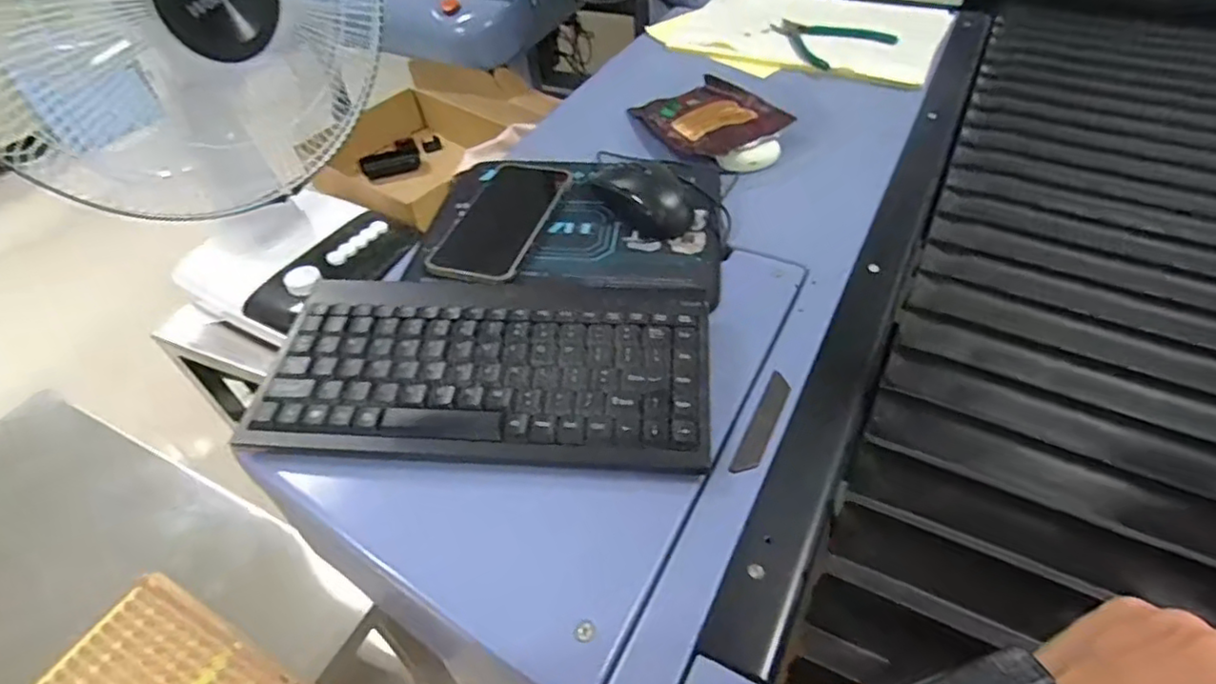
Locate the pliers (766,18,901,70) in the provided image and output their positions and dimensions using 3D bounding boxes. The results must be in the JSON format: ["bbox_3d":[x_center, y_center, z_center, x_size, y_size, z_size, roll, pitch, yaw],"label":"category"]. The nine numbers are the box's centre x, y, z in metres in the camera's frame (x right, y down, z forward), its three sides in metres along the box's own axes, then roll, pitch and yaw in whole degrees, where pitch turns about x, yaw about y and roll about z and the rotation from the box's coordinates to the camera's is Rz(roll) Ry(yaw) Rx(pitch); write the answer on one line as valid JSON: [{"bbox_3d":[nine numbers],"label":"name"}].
[{"bbox_3d":[0.267,-0.381,0.788,0.119,0.022,0.134,-24,51,-19],"label":"pliers"}]

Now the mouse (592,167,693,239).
[{"bbox_3d":[0.025,-0.135,0.558,0.053,0.034,0.112,-33,54,-25],"label":"mouse"}]

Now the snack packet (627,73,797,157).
[{"bbox_3d":[0.114,-0.247,0.691,0.119,0.028,0.150,-26,51,-20],"label":"snack packet"}]

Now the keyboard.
[{"bbox_3d":[-0.079,0.015,0.423,0.290,0.026,0.143,2,47,5],"label":"keyboard"}]

